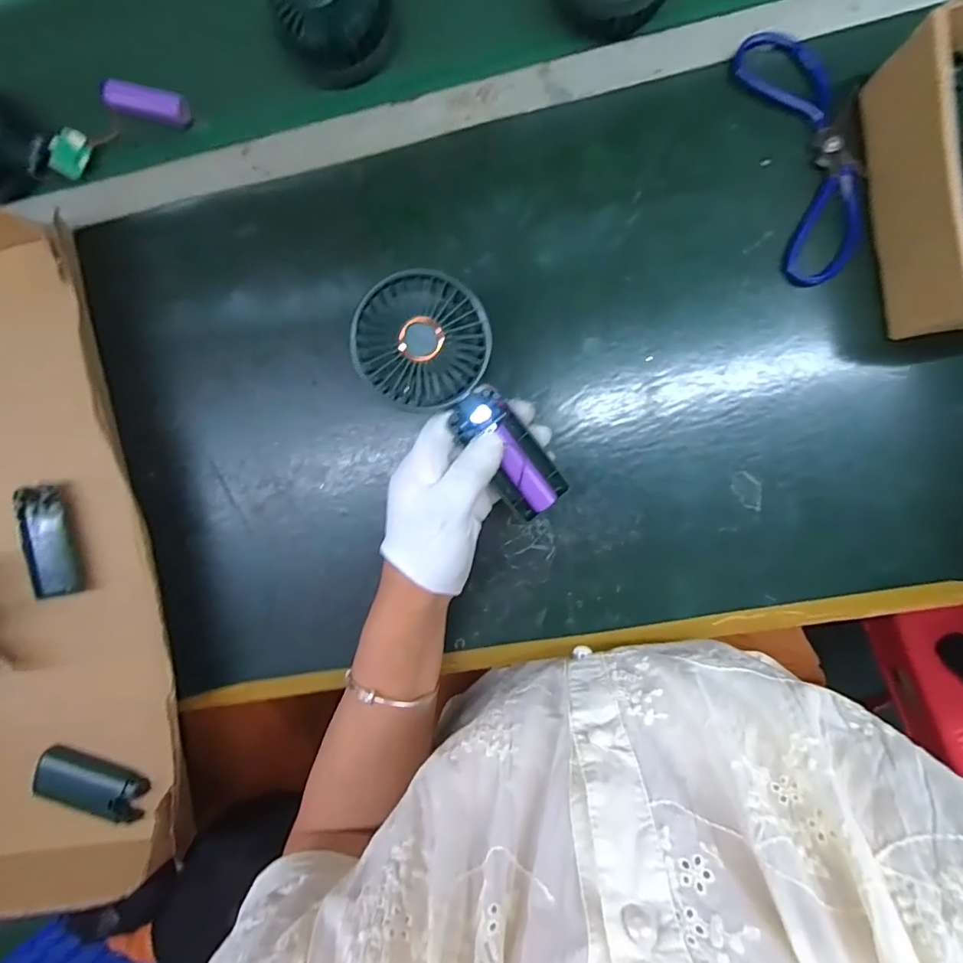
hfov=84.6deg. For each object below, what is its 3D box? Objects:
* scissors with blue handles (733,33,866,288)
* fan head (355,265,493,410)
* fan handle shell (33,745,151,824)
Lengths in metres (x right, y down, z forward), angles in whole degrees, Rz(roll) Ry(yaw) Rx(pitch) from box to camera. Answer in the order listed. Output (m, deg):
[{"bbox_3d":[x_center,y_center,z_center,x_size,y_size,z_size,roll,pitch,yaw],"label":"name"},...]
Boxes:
[{"bbox_3d":[0.223,-0.224,0.363,0.056,0.022,0.168,-16,90,7],"label":"scissors with blue handles"},{"bbox_3d":[-0.039,-0.091,0.343,0.085,0.030,0.082,0,92,6],"label":"fan head"},{"bbox_3d":[-0.328,0.257,0.444,0.096,0.016,0.045,11,93,6],"label":"fan handle shell"}]

